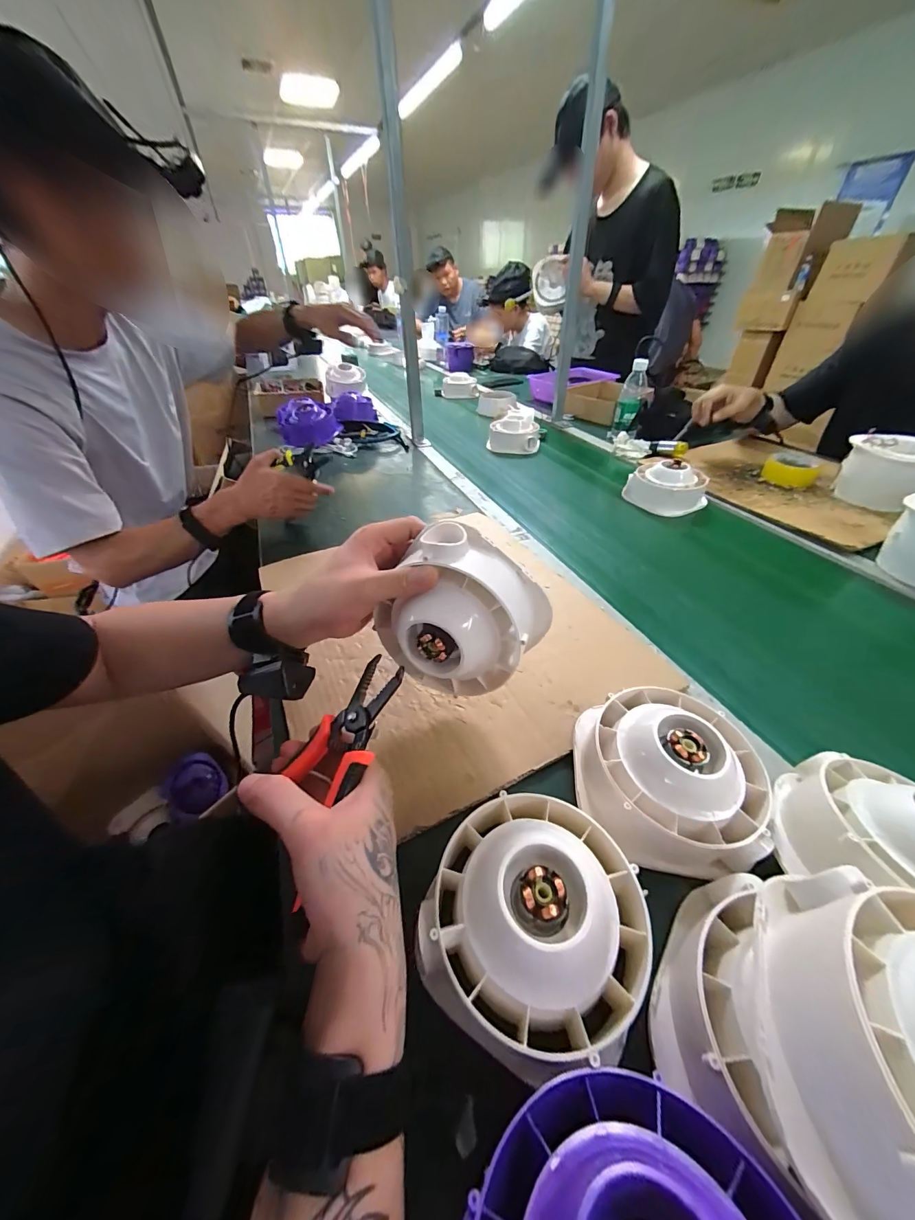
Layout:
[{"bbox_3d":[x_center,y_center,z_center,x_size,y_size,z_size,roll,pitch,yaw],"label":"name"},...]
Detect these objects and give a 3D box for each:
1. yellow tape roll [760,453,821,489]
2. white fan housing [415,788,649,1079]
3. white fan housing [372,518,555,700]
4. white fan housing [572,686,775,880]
[{"bbox_3d":[0.710,-0.298,0.823,0.097,0.041,0.099,24,47,26],"label":"yellow tape roll"},{"bbox_3d":[0.049,0.190,0.248,0.130,0.058,0.134,20,46,23],"label":"white fan housing"},{"bbox_3d":[0.000,0.007,0.321,0.130,0.129,0.075,17,45,20],"label":"white fan housing"},{"bbox_3d":[0.171,0.127,0.317,0.135,0.064,0.134,5,42,8],"label":"white fan housing"}]

